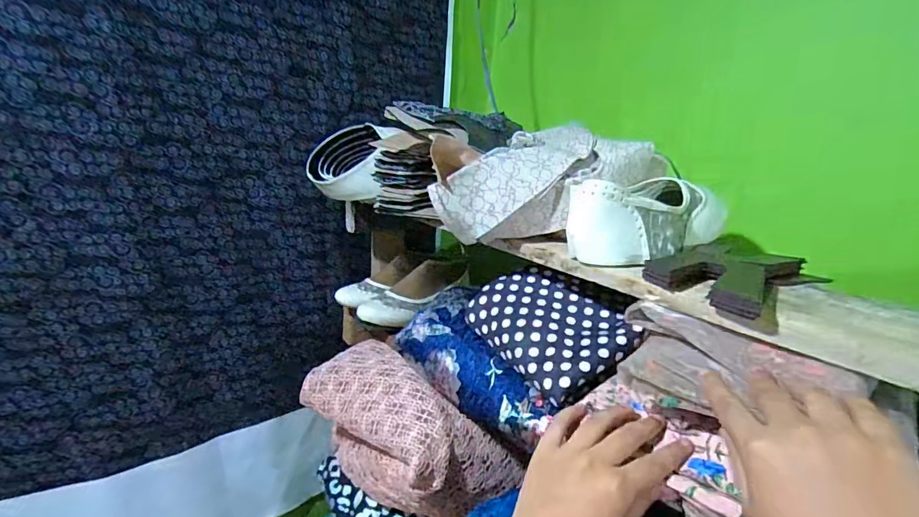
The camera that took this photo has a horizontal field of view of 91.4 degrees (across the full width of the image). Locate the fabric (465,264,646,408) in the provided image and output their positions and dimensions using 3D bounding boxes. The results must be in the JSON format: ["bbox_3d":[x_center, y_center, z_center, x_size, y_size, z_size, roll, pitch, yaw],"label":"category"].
[{"bbox_3d":[0.105,0.071,0.497,0.123,0.074,0.171,-5,18,-32],"label":"fabric"}]

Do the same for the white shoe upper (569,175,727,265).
[{"bbox_3d":[0.209,-0.042,0.490,0.221,0.076,0.080,-9,20,-41],"label":"white shoe upper"}]

